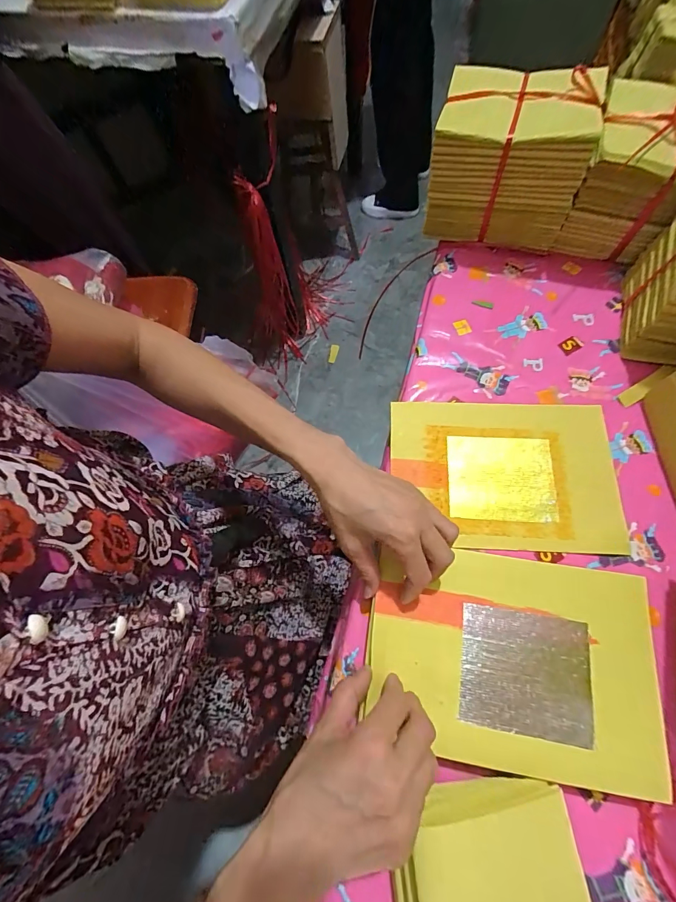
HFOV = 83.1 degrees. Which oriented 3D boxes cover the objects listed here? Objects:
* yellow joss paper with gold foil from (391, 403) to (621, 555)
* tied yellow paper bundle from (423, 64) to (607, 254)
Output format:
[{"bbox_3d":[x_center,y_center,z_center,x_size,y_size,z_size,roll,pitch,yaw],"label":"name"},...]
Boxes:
[{"bbox_3d":[0.169,0.022,0.399,0.221,0.011,0.156,2,69,4],"label":"yellow joss paper with gold foil"},{"bbox_3d":[0.194,-0.332,0.454,0.158,0.152,0.098,10,70,7],"label":"tied yellow paper bundle"}]

